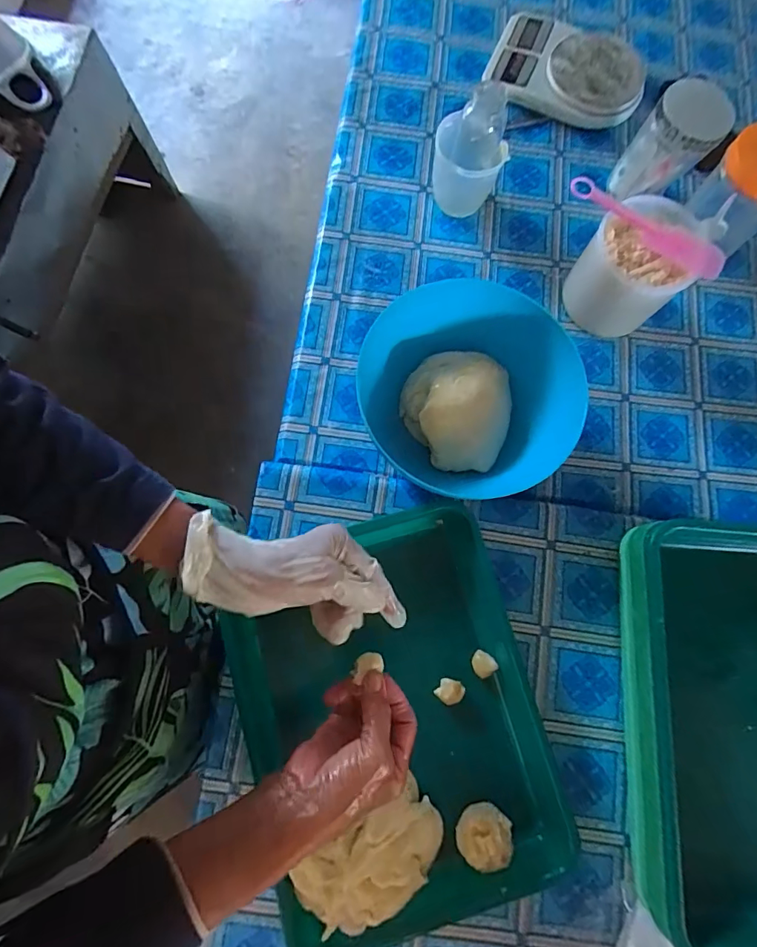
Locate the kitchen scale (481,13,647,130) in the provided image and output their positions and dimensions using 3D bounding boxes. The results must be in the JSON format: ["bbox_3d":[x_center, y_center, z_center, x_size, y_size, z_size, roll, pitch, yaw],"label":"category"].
[{"bbox_3d":[0.281,-0.601,0.702,0.222,0.049,0.151,14,75,2],"label":"kitchen scale"}]

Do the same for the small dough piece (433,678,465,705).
[{"bbox_3d":[0.074,0.227,0.486,0.027,0.021,0.024,27,77,4],"label":"small dough piece"}]

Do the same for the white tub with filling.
[{"bbox_3d":[0.319,-0.256,0.592,0.120,0.111,0.137,39,78,6],"label":"white tub with filling"}]

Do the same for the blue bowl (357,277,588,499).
[{"bbox_3d":[0.108,-0.090,0.541,0.223,0.096,0.237,1,77,-3],"label":"blue bowl"}]

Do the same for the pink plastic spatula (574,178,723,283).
[{"bbox_3d":[0.307,-0.284,0.531,0.190,0.027,0.037,34,78,5],"label":"pink plastic spatula"}]

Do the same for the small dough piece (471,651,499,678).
[{"bbox_3d":[0.110,0.203,0.494,0.024,0.015,0.027,-43,83,-11],"label":"small dough piece"}]

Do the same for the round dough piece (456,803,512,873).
[{"bbox_3d":[0.101,0.346,0.440,0.048,0.031,0.048,1,77,-3],"label":"round dough piece"}]

